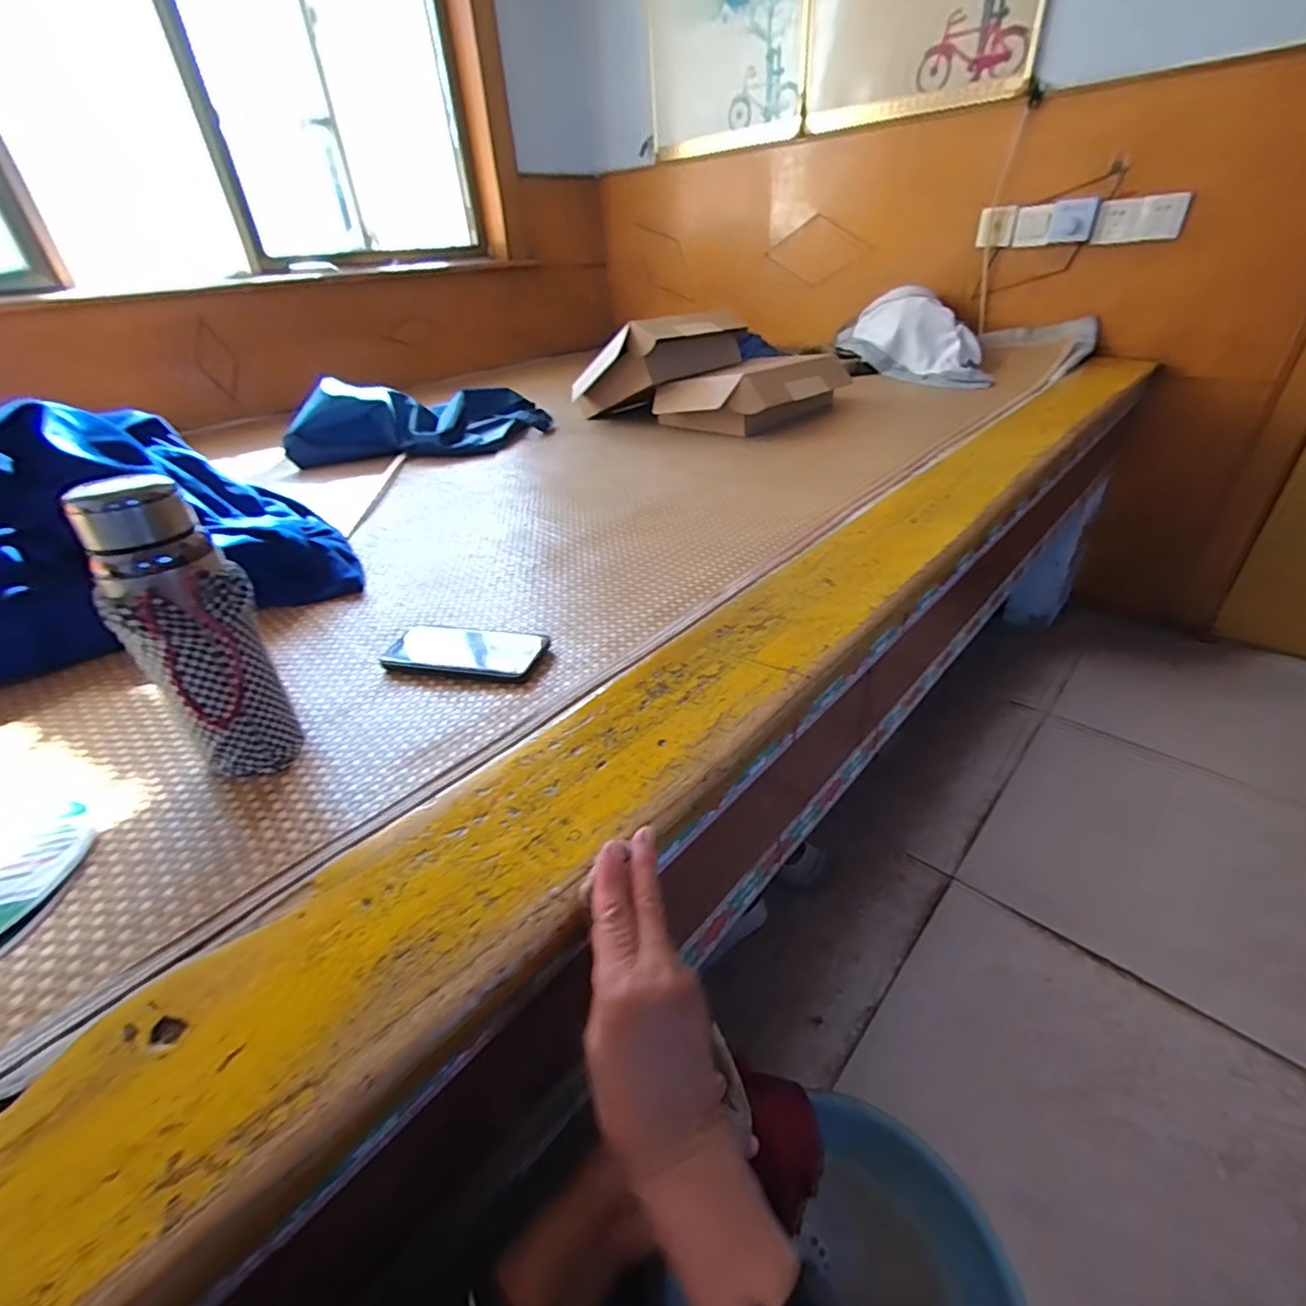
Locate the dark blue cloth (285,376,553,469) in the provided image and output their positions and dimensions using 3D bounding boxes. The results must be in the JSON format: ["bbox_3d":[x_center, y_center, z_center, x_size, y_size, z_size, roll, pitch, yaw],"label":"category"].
[{"bbox_3d":[-0.525,-0.550,1.378,0.554,0.119,0.381,-10,36,-11],"label":"dark blue cloth"}]

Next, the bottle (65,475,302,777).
[{"bbox_3d":[-0.343,-0.009,0.456,0.085,0.226,0.083,-31,45,-34],"label":"bottle"}]

